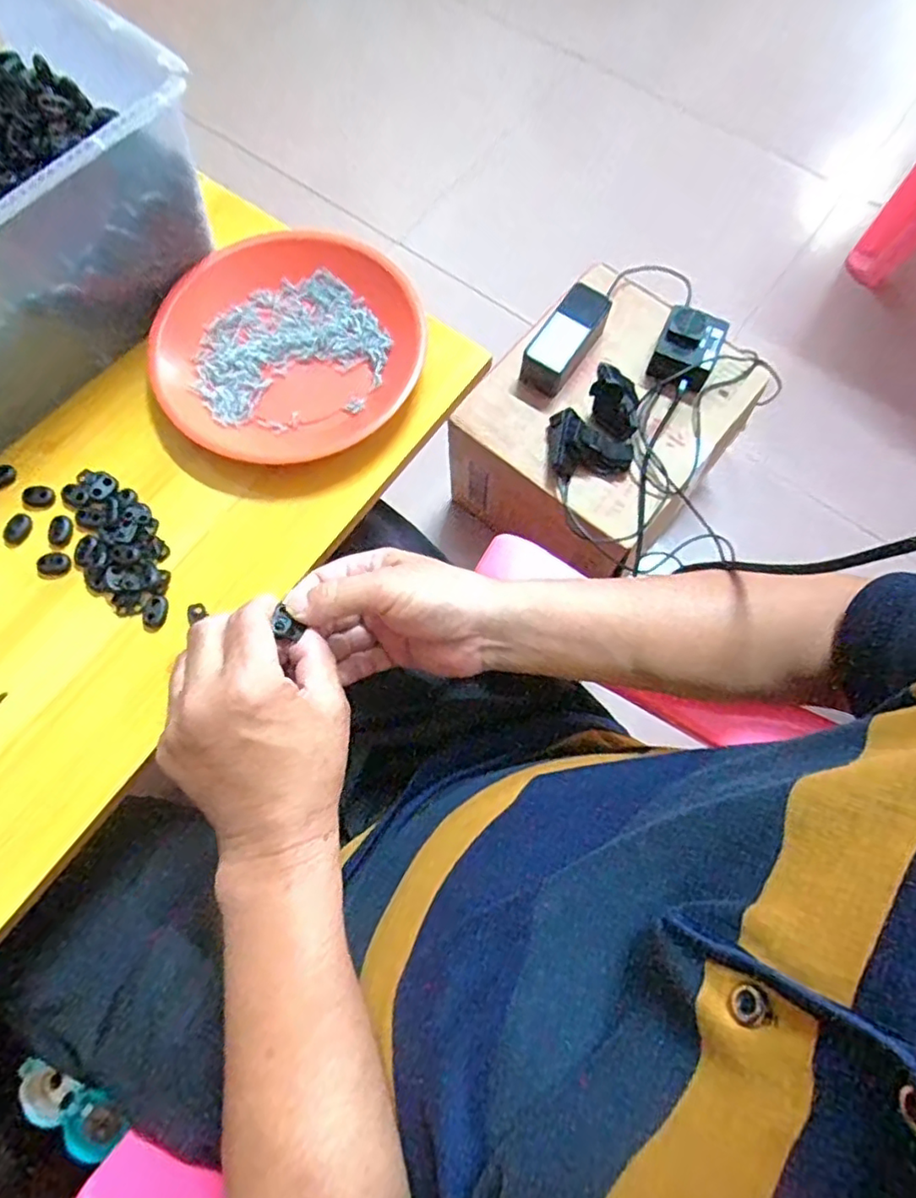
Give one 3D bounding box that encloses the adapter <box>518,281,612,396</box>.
[{"bbox_3d":[0.132,-0.318,0.757,0.060,0.043,0.140,34,76,11],"label":"adapter"}]

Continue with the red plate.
[{"bbox_3d":[-0.122,-0.184,0.459,0.196,0.032,0.182,0,73,1],"label":"red plate"}]

